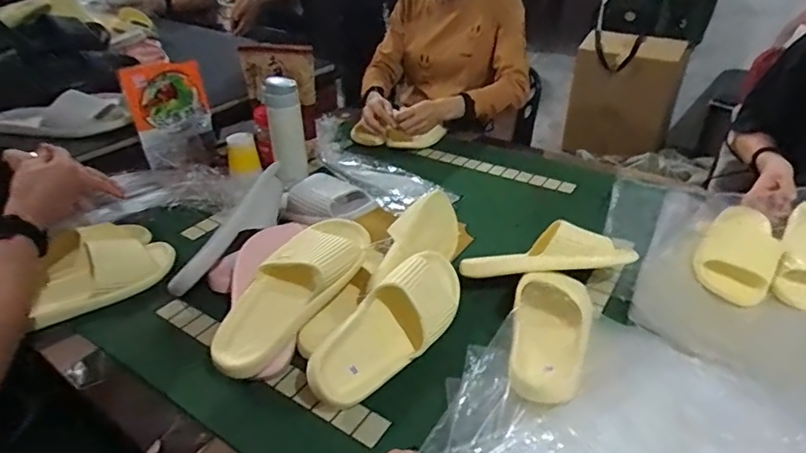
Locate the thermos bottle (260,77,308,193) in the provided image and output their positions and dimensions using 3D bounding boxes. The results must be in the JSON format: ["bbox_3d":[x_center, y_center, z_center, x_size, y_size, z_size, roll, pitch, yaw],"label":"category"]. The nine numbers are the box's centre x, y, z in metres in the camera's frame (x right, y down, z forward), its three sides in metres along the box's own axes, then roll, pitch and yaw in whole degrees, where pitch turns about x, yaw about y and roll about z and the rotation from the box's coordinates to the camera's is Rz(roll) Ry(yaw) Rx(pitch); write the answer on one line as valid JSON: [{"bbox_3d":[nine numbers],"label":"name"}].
[{"bbox_3d":[-0.241,-0.173,1.059,0.079,0.306,0.073,-7,61,-10],"label":"thermos bottle"}]

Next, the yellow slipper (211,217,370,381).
[{"bbox_3d":[-0.150,0.081,0.697,0.098,0.057,0.272,22,56,28],"label":"yellow slipper"}]

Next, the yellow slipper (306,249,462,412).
[{"bbox_3d":[-0.014,0.130,0.672,0.254,0.082,0.106,-39,90,-29],"label":"yellow slipper"}]

